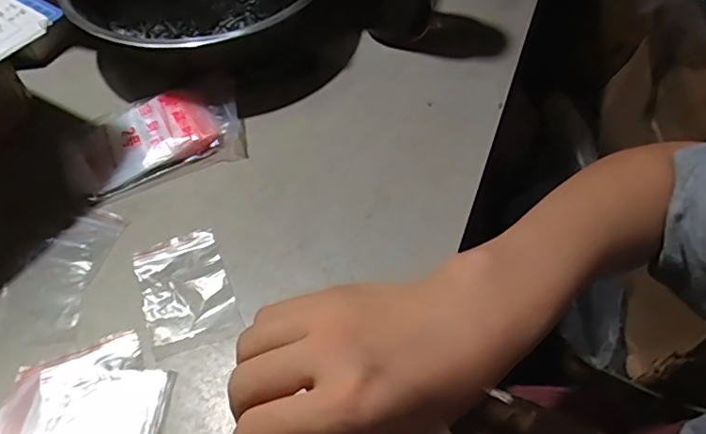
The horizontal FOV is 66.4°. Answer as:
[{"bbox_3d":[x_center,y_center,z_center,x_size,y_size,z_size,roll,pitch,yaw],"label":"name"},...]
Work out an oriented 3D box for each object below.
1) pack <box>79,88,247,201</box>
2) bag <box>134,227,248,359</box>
[{"bbox_3d":[-0.164,-0.067,0.459,0.135,0.024,0.084,-19,54,-12],"label":"pack"},{"bbox_3d":[-0.117,0.050,0.378,0.059,0.005,0.090,-21,55,-13],"label":"bag"}]

